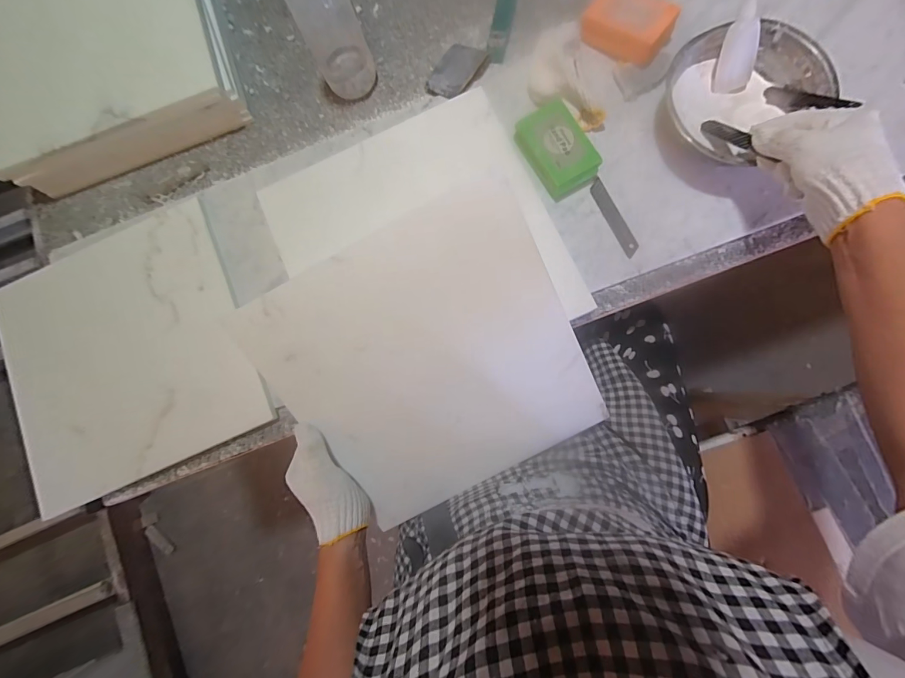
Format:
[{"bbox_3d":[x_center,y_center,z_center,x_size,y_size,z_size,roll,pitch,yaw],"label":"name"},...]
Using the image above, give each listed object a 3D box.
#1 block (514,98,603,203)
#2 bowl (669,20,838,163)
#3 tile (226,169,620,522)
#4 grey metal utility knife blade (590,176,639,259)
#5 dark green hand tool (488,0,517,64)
[{"bbox_3d":[0.121,-0.214,0.441,0.066,0.037,0.097,-32,81,2],"label":"block"},{"bbox_3d":[0.307,-0.268,0.423,0.163,0.055,0.138,-34,81,1],"label":"bowl"},{"bbox_3d":[-0.015,0.034,0.407,0.295,0.015,0.297,-27,109,1],"label":"tile"},{"bbox_3d":[0.188,-0.142,0.444,0.019,0.004,0.099,-25,81,-2],"label":"grey metal utility knife blade"},{"bbox_3d":[0.065,-0.411,0.490,0.026,0.005,0.121,10,84,7],"label":"dark green hand tool"}]

